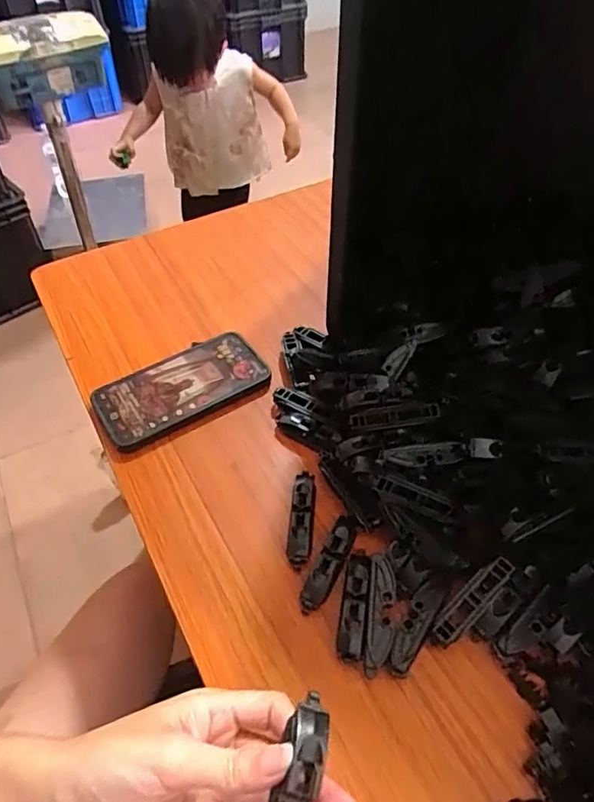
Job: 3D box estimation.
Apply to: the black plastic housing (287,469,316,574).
[{"bbox_3d":[0.004,0.091,0.432,0.018,0.018,0.079,3,49,4],"label":"black plastic housing"}]

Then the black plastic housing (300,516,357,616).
[{"bbox_3d":[0.024,0.118,0.408,0.019,0.019,0.078,20,52,18],"label":"black plastic housing"}]

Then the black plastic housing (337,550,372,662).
[{"bbox_3d":[0.041,0.140,0.387,0.018,0.018,0.079,6,49,7],"label":"black plastic housing"}]

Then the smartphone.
[{"bbox_3d":[-0.108,-0.011,0.525,0.158,0.015,0.082,-28,54,-22],"label":"smartphone"}]

